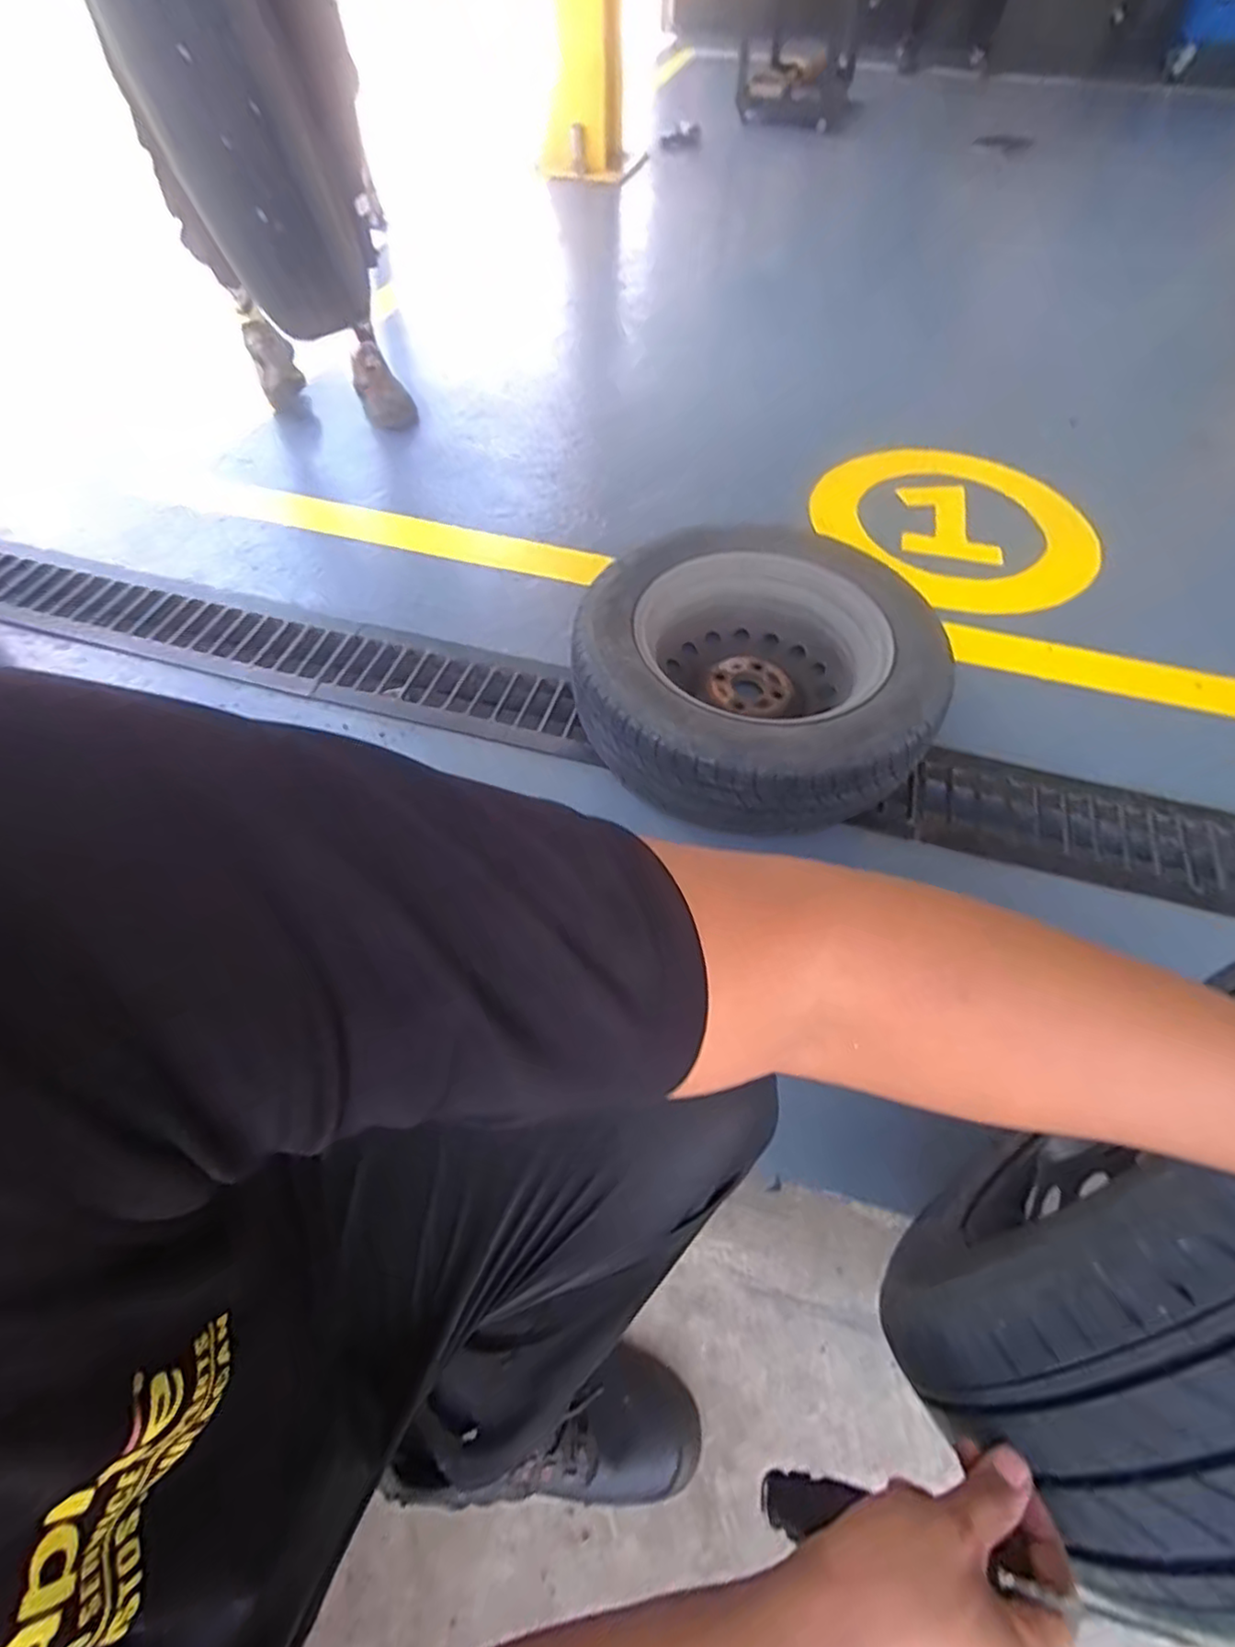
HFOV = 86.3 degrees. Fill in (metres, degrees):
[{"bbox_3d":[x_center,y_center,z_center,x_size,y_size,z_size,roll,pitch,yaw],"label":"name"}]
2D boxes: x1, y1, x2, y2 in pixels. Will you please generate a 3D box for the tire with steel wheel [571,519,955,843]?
[{"bbox_3d":[0.206,-0.235,1.052,0.532,0.197,0.524,-3,57,2],"label":"tire with steel wheel"}]

